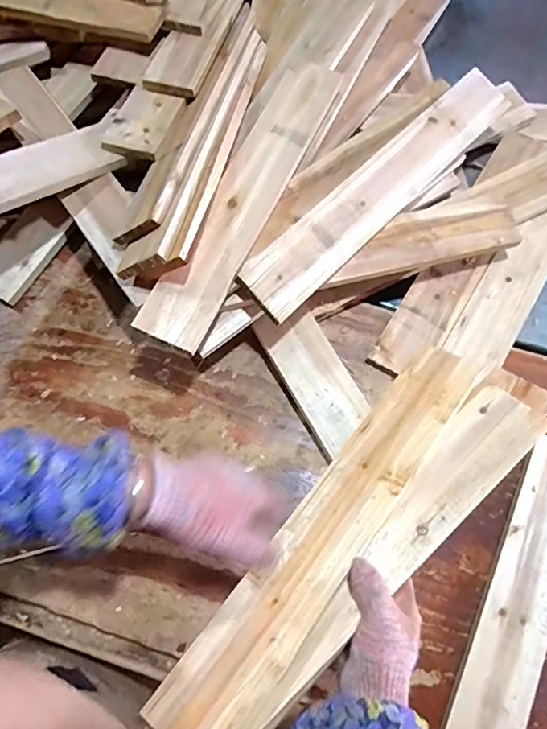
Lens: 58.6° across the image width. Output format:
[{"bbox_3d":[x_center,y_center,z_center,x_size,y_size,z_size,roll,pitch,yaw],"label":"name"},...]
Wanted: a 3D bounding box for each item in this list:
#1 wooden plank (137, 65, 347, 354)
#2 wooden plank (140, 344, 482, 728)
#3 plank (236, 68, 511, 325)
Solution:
[{"bbox_3d":[-0.033,-0.224,0.633,0.082,0.016,0.459,23,71,7],"label":"wooden plank"},{"bbox_3d":[0.066,0.156,0.496,0.076,0.014,0.471,27,61,31],"label":"wooden plank"},{"bbox_3d":[0.148,-0.239,0.654,0.479,0.010,0.080,-44,93,-14],"label":"plank"}]

